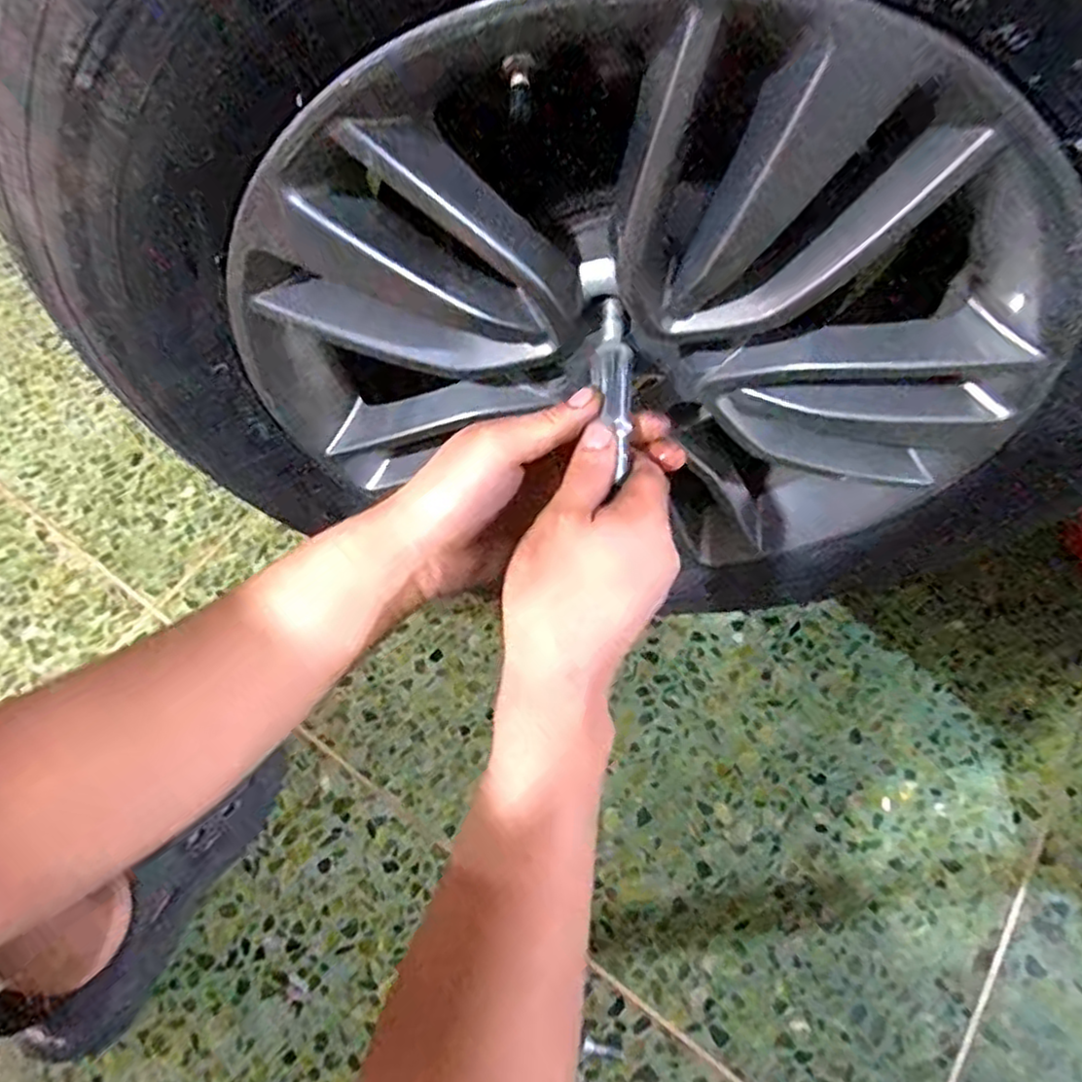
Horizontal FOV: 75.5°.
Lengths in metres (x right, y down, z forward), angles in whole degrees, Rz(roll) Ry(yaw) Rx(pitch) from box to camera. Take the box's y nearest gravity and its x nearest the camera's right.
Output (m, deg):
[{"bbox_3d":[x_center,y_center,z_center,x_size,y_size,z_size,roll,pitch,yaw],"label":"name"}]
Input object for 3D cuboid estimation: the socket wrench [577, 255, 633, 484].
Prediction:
[{"bbox_3d":[0.038,-0.097,0.383,0.022,0.017,0.131,-5,75,-1],"label":"socket wrench"}]

